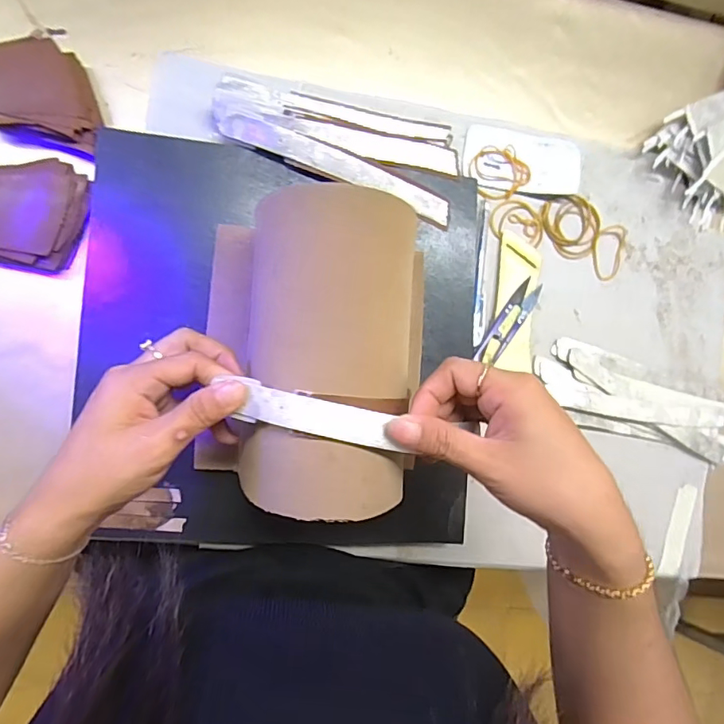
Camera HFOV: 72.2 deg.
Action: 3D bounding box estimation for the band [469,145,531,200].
[{"bbox_3d":[0.118,-0.166,0.434,0.053,0.009,0.048,-42,94,0],"label":"band"}]

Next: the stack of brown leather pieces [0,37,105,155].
[{"bbox_3d":[-0.245,-0.203,0.372,0.098,0.022,0.066,13,86,-9],"label":"stack of brown leather pieces"}]

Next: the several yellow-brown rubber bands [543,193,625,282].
[{"bbox_3d":[0.202,-0.118,0.451,0.088,0.006,0.055,26,84,-8],"label":"several yellow-brown rubber bands"}]

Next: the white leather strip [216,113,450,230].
[{"bbox_3d":[-0.018,-0.155,0.393,0.190,0.012,0.025,20,95,-12],"label":"white leather strip"}]

